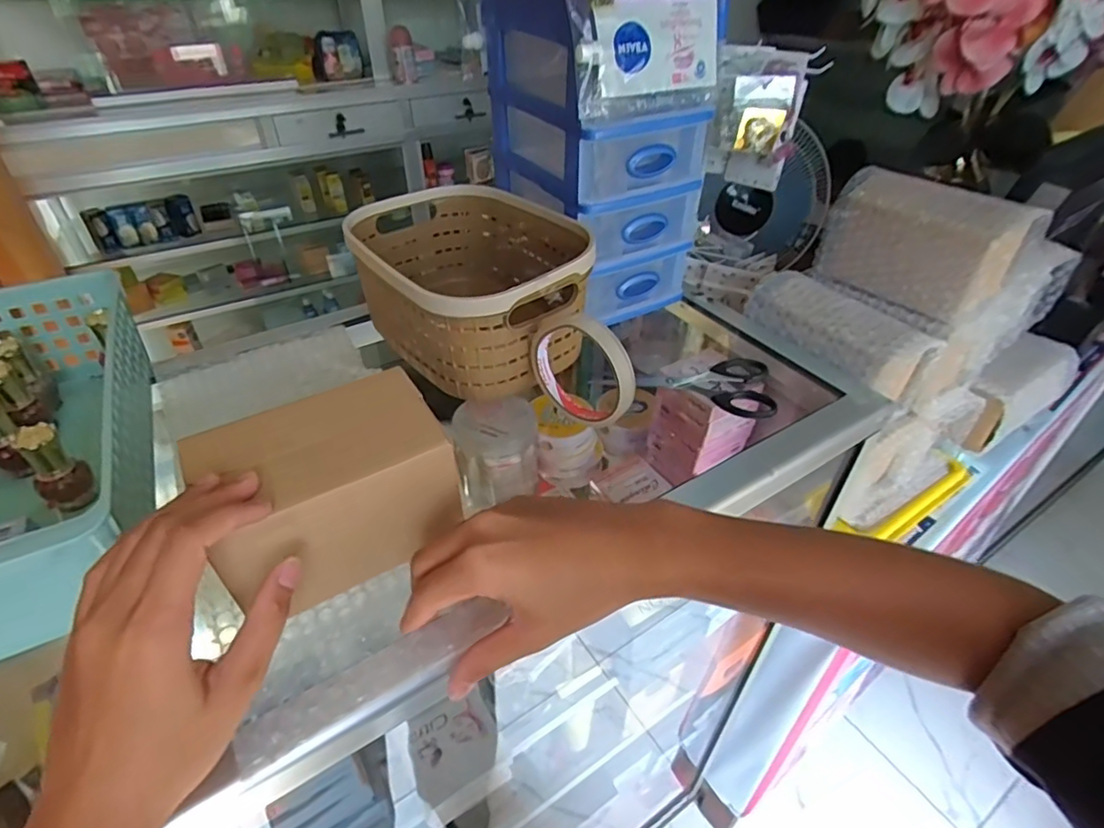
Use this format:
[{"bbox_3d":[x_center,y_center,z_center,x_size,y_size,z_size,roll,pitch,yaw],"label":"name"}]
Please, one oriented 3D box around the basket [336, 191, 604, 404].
[{"bbox_3d":[-0.070,-0.119,0.510,0.165,0.106,0.221,-20,43,-23],"label":"basket"}]

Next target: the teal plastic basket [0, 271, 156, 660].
[{"bbox_3d":[-0.348,0.017,0.376,0.130,0.087,0.292,-19,43,-22],"label":"teal plastic basket"}]

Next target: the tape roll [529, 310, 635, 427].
[{"bbox_3d":[0.022,-0.033,0.434,0.090,0.091,0.015,29,48,31],"label":"tape roll"}]

